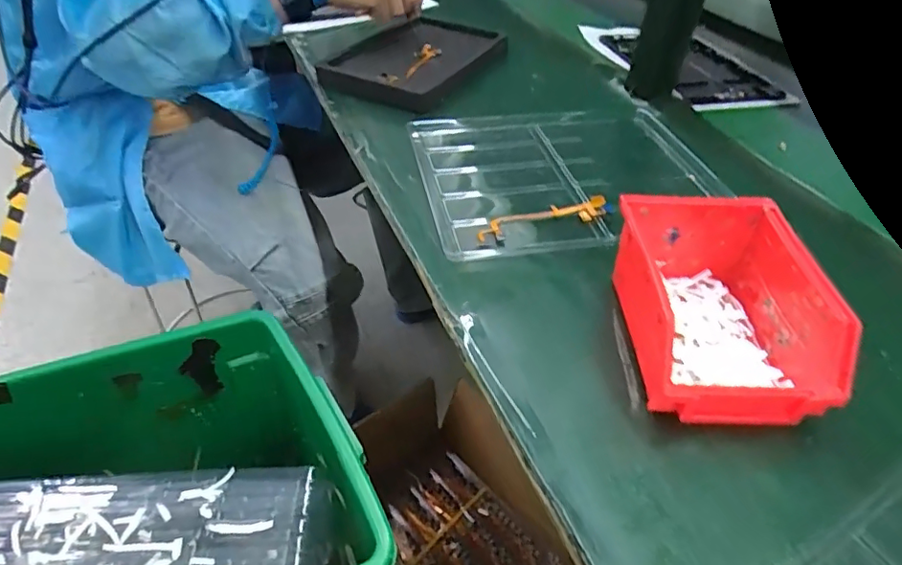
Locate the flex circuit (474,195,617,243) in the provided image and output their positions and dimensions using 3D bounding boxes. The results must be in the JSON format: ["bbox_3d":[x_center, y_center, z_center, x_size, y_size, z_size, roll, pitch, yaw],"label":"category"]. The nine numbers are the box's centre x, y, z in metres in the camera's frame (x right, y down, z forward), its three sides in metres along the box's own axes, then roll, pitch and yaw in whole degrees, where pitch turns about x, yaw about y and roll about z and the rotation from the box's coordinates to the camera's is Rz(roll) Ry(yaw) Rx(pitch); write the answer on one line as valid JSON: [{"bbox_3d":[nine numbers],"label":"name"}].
[{"bbox_3d":[0.082,-0.056,0.469,0.133,0.007,0.030,-15,46,-22],"label":"flex circuit"}]

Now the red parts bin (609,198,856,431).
[{"bbox_3d":[0.170,0.015,0.355,0.102,0.078,0.143,3,42,-4],"label":"red parts bin"}]

